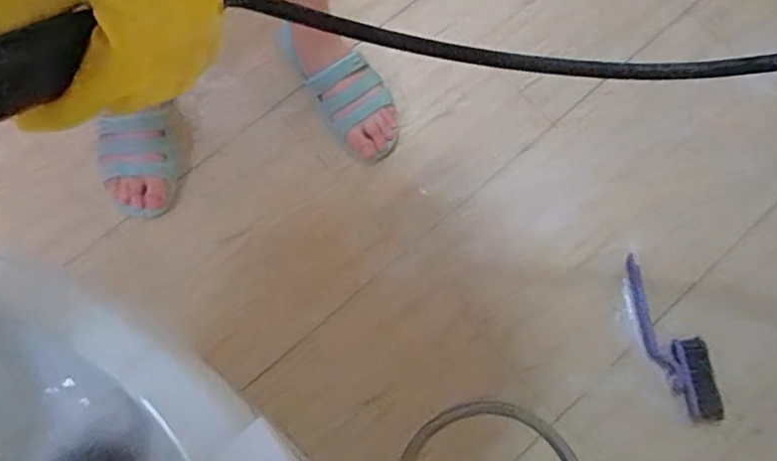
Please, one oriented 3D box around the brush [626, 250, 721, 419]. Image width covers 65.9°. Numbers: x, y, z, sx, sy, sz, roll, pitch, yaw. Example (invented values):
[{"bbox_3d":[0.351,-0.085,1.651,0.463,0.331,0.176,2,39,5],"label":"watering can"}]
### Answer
[{"bbox_3d":[0.363,0.139,0.779,0.060,0.031,0.218,-26,75,-6],"label":"brush"}]

